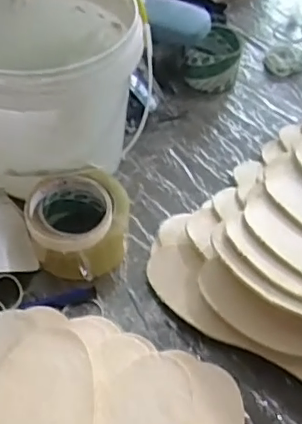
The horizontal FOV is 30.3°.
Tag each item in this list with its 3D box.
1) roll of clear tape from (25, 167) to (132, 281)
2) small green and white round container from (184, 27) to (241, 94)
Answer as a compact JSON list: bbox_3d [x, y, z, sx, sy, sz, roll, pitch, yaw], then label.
[{"bbox_3d":[-0.076,0.014,0.591,0.097,0.077,0.103,2,51,-3],"label":"roll of clear tape"},{"bbox_3d":[0.088,-0.222,0.803,0.077,0.050,0.090,10,52,4],"label":"small green and white round container"}]

